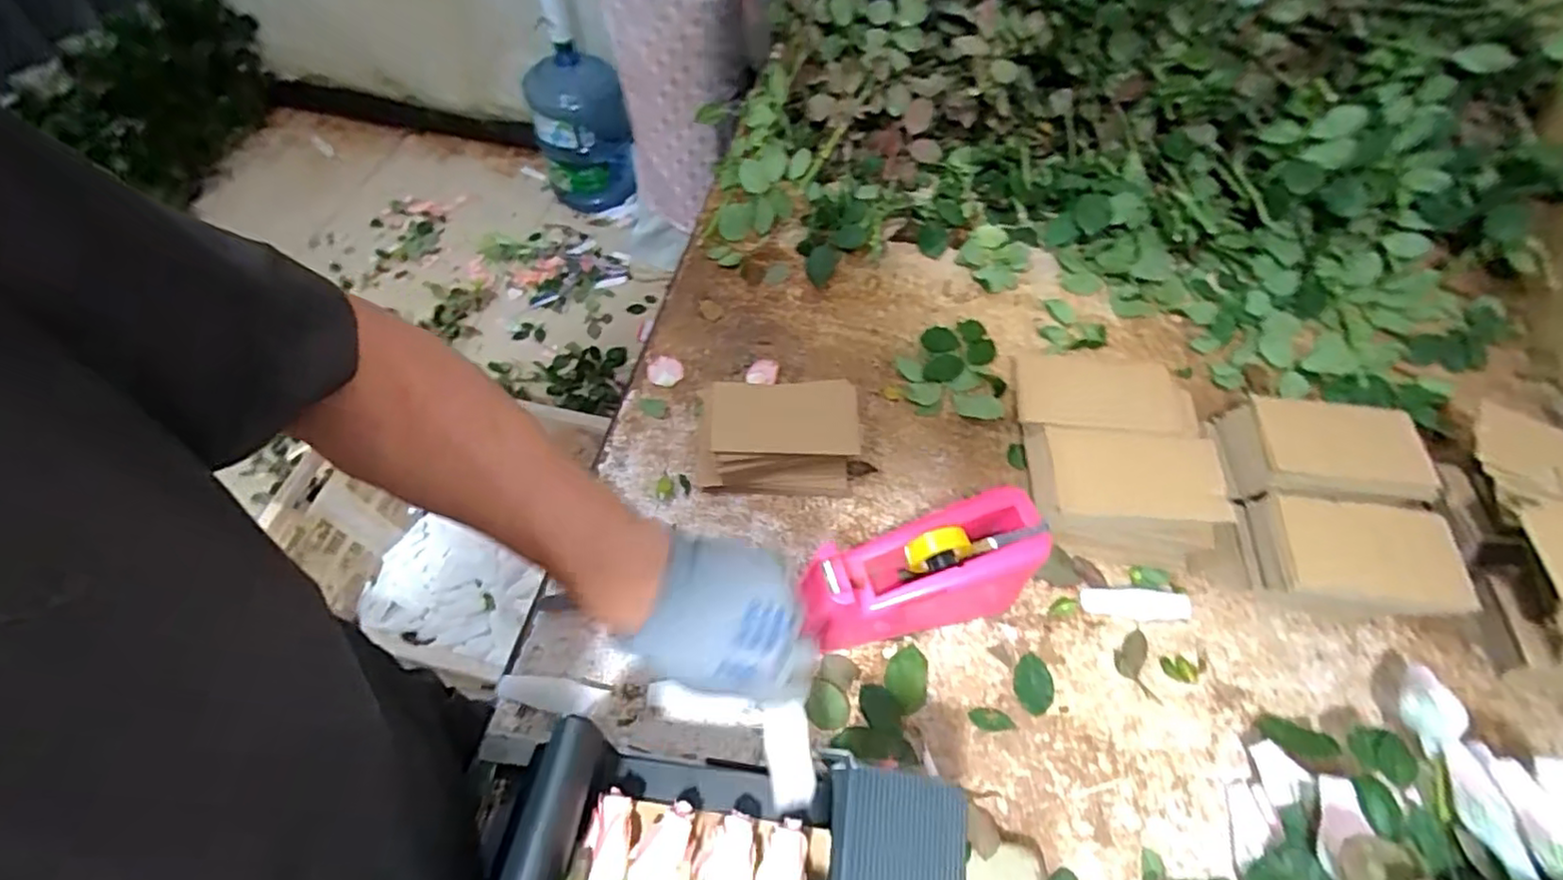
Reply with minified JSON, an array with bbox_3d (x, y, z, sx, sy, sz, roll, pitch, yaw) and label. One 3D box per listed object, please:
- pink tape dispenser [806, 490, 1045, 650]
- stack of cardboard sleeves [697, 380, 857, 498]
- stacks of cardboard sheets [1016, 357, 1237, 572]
[{"bbox_3d":[0.111,0.112,0.550,0.200,0.103,0.075,-12,60,-8],"label":"pink tape dispenser"},{"bbox_3d":[-0.003,-0.002,0.643,0.146,0.064,0.099,1,59,-1],"label":"stack of cardboard sleeves"},{"bbox_3d":[0.300,0.025,0.616,0.163,0.087,0.150,7,59,3],"label":"stacks of cardboard sheets"}]

